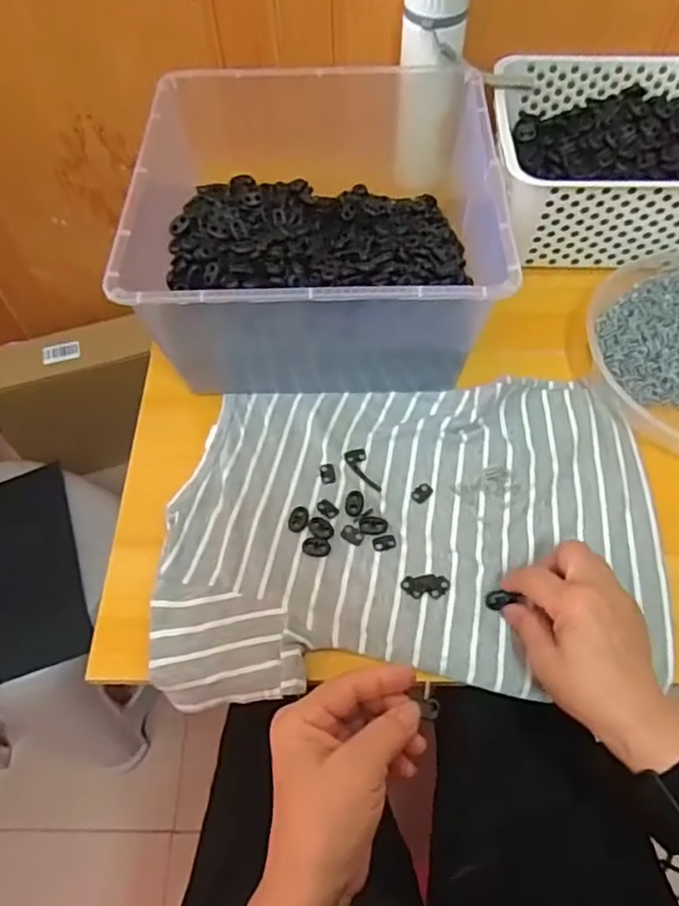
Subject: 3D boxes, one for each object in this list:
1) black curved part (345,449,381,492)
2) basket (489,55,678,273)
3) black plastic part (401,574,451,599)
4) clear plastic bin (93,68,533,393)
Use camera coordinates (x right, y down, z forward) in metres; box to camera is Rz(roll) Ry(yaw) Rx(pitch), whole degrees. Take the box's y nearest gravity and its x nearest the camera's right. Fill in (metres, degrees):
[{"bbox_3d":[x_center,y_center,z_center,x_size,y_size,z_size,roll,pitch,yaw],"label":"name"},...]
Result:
[{"bbox_3d":[0.019,0.015,0.547,0.018,0.004,0.045,-16,61,-8],"label":"black curved part"},{"bbox_3d":[0.306,-0.297,0.654,0.304,0.093,0.208,-1,60,1],"label":"basket"},{"bbox_3d":[0.065,0.101,0.494,0.035,0.004,0.018,1,60,2],"label":"black plastic part"},{"bbox_3d":[-0.019,-0.213,0.599,0.291,0.140,0.318,-1,60,1],"label":"clear plastic bin"}]

